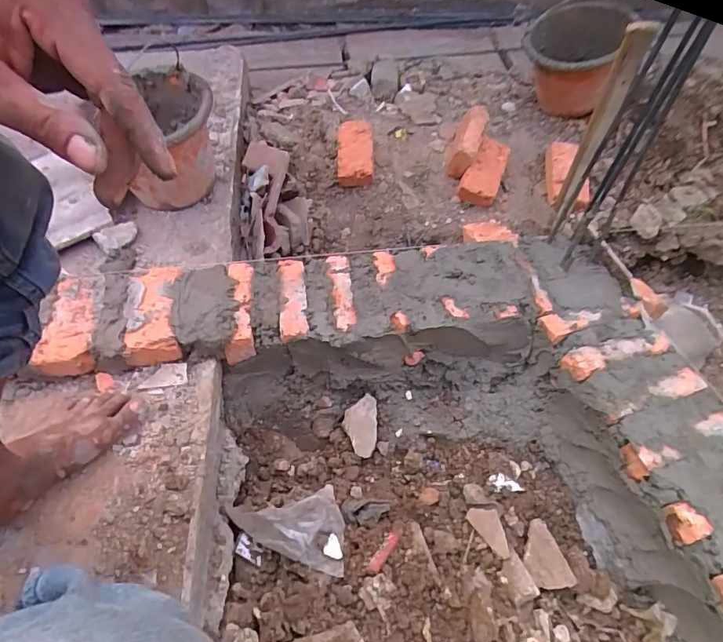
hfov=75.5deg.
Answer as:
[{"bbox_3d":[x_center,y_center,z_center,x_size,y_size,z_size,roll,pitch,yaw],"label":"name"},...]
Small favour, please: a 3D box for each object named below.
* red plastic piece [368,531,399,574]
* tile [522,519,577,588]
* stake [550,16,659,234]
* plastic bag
[{"bbox_3d":[0.030,0.304,0.617,0.018,0.008,0.062,8,36,40],"label":"red plastic piece"},{"bbox_3d":[0.242,0.314,0.623,0.049,0.007,0.082,-25,53,5],"label":"tile"},{"bbox_3d":[0.333,-0.262,0.668,0.031,0.295,0.029,19,54,13],"label":"stake"},{"bbox_3d":[-0.099,0.277,0.603,0.147,0.047,0.100,-7,53,-7],"label":"plastic bag"}]

